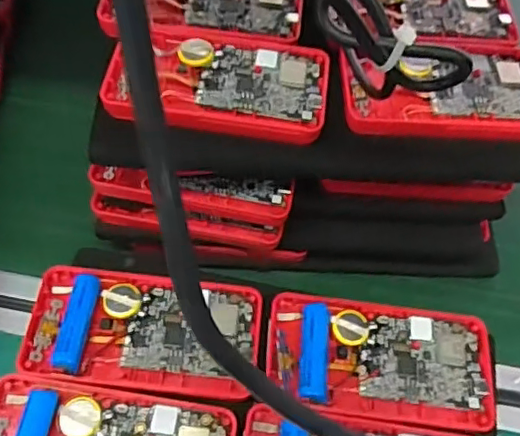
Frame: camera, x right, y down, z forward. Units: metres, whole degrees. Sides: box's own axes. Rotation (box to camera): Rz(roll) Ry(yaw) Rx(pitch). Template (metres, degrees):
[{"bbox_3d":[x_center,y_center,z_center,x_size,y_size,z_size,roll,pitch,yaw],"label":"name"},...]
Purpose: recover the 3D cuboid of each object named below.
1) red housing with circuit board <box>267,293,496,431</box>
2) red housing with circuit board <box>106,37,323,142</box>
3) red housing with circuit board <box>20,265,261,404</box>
[{"bbox_3d":[0.065,0.074,0.309,0.120,0.014,0.061,7,58,1],"label":"red housing with circuit board"},{"bbox_3d":[-0.023,-0.074,0.318,0.119,0.012,0.066,4,58,-1],"label":"red housing with circuit board"},{"bbox_3d":[-0.061,0.058,0.305,0.120,0.014,0.061,6,58,1],"label":"red housing with circuit board"}]

